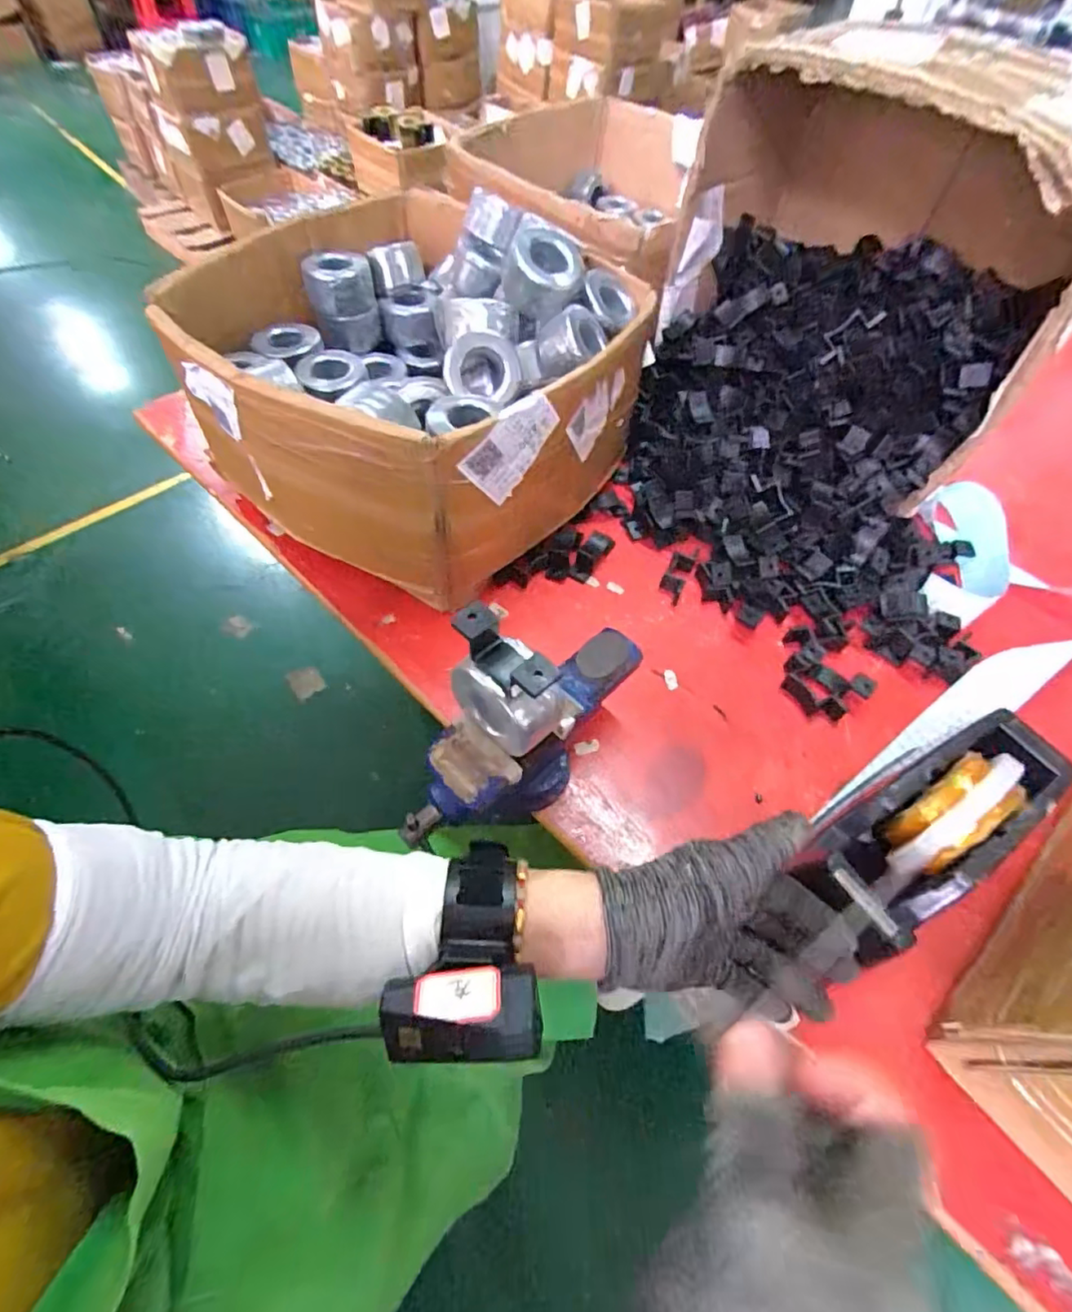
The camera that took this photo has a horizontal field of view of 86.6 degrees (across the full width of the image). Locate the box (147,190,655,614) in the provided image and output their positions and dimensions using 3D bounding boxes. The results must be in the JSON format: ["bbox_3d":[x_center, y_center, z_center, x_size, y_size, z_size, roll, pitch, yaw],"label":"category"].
[{"bbox_3d":[-0.108,-0.256,0.547,0.356,0.197,0.346,28,60,15],"label":"box"}]

